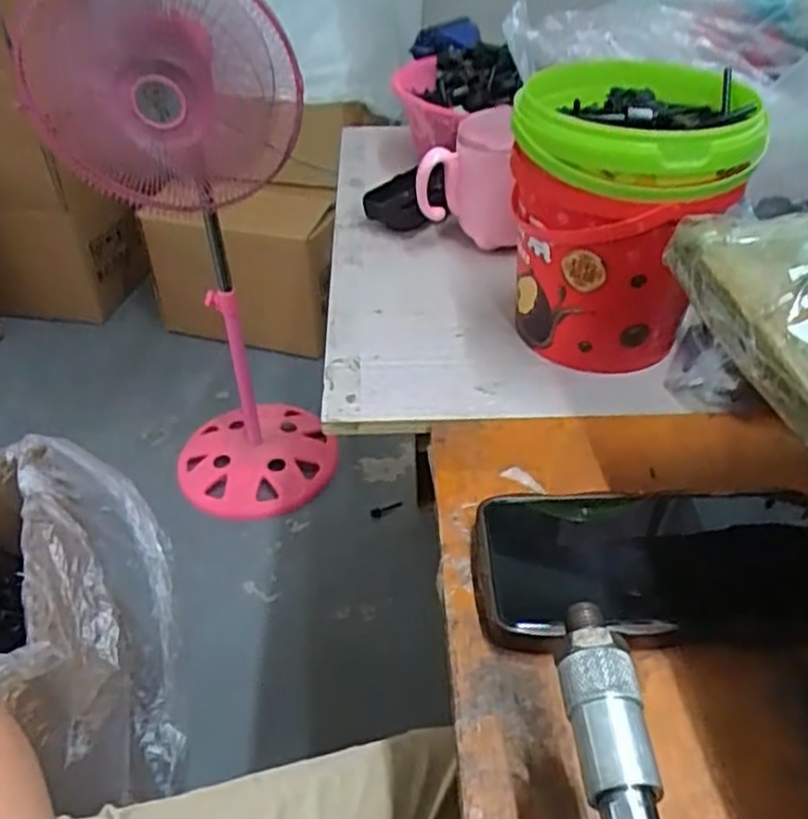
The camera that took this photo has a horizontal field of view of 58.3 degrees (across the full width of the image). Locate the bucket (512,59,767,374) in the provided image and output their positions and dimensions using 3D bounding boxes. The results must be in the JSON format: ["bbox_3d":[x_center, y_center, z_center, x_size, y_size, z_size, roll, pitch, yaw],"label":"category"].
[{"bbox_3d":[0.130,-0.116,0.446,0.128,0.152,0.129,11,42,14],"label":"bucket"}]

